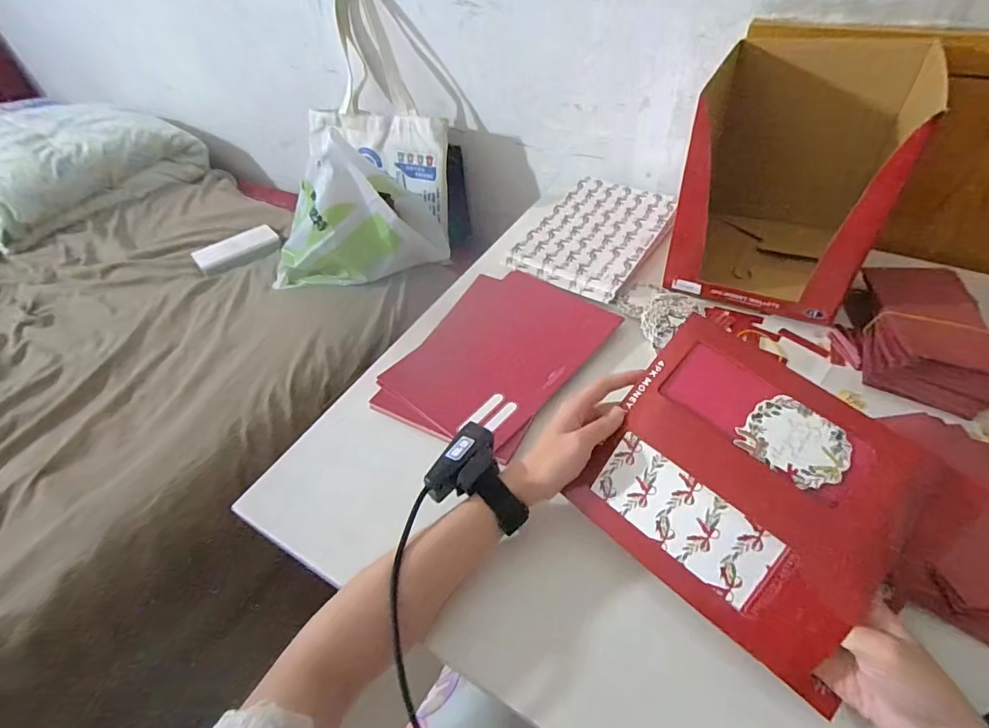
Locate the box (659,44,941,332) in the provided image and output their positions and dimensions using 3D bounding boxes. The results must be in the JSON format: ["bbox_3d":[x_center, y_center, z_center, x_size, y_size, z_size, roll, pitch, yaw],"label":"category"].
[{"bbox_3d":[0.355,-0.235,0.592,0.221,0.242,0.248,21,50,24],"label":"box"}]

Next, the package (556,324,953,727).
[{"bbox_3d":[0.187,0.087,0.356,0.201,0.015,0.196,36,86,29],"label":"package"}]

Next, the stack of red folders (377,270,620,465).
[{"bbox_3d":[0.011,-0.017,0.570,0.199,0.028,0.269,22,53,21],"label":"stack of red folders"}]

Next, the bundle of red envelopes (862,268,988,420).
[{"bbox_3d":[0.485,-0.044,0.530,0.107,0.054,0.206,15,48,18],"label":"bundle of red envelopes"}]

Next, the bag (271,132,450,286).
[{"bbox_3d":[-0.254,-0.271,0.841,0.313,0.252,0.165,-17,46,-13],"label":"bag"}]

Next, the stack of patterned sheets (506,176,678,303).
[{"bbox_3d":[0.160,-0.204,0.724,0.177,0.024,0.274,23,51,25],"label":"stack of patterned sheets"}]

